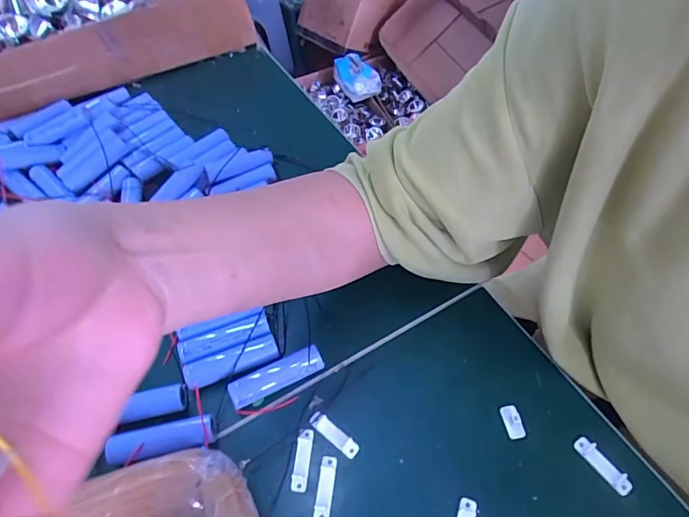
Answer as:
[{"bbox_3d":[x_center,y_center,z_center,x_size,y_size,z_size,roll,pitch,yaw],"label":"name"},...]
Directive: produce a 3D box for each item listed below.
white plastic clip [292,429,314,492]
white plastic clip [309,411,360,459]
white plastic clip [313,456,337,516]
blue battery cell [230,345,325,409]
[{"bbox_3d":[-0.027,0.128,0.297,0.009,0.007,0.038,4,55,5],"label":"white plastic clip"},{"bbox_3d":[-0.007,0.115,0.306,0.038,0.004,0.012,34,62,23],"label":"white plastic clip"},{"bbox_3d":[-0.012,0.141,0.286,0.010,0.004,0.037,7,55,7],"label":"white plastic clip"},{"bbox_3d":[-0.047,0.083,0.325,0.066,0.015,0.019,-22,57,-14],"label":"blue battery cell"}]

